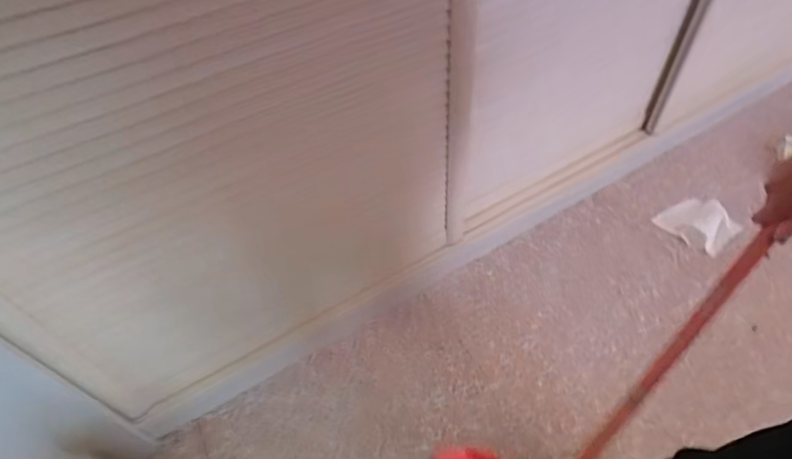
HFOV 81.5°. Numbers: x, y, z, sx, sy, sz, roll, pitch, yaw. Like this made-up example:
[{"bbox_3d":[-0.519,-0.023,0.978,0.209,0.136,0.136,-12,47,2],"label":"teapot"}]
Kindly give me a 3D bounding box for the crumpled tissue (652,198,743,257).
[{"bbox_3d":[0.841,-0.024,1.259,0.181,0.044,0.185,-30,53,-20],"label":"crumpled tissue"}]

